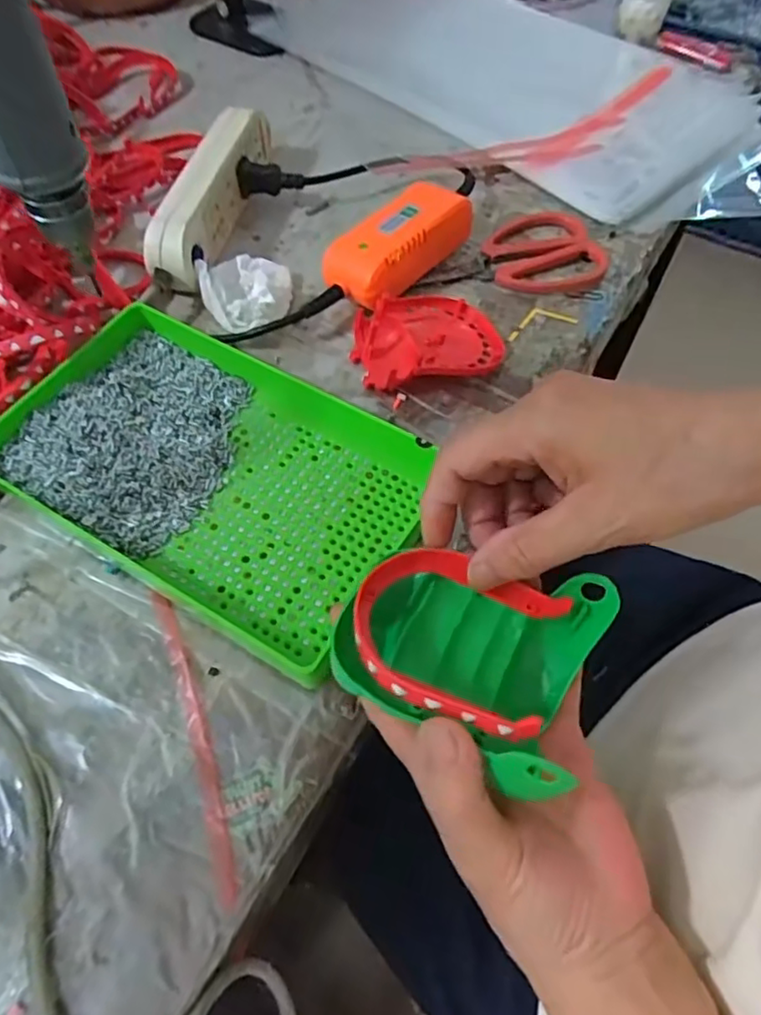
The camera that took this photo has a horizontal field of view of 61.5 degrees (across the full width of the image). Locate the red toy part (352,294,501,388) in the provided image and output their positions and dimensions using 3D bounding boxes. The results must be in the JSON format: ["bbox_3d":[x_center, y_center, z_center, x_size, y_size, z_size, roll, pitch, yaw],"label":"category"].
[{"bbox_3d":[0.033,-0.117,0.439,0.099,0.027,0.080,-16,61,-9],"label":"red toy part"}]

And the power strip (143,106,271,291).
[{"bbox_3d":[-0.128,-0.237,0.487,0.031,0.058,0.177,11,60,6],"label":"power strip"}]

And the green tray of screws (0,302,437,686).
[{"bbox_3d":[-0.099,-0.022,0.375,0.242,0.037,0.148,28,63,15],"label":"green tray of screws"}]

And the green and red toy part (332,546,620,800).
[{"bbox_3d":[0.036,0.053,0.256,0.091,0.058,0.086,27,63,16],"label":"green and red toy part"}]

